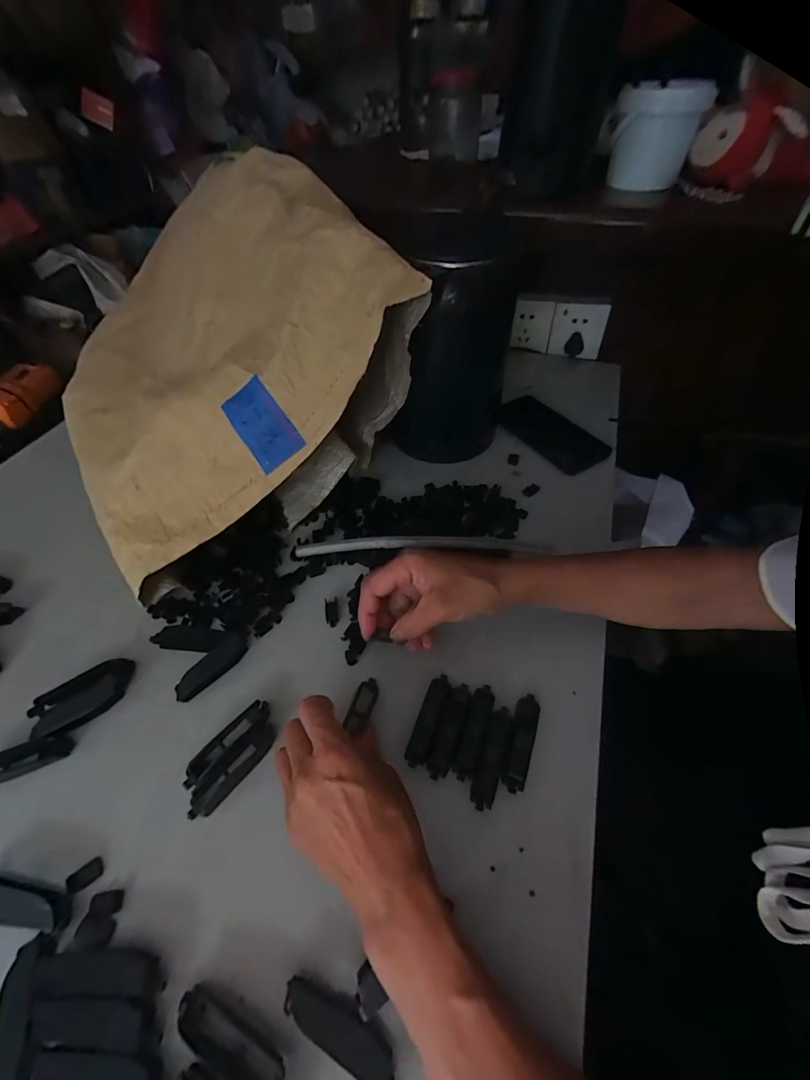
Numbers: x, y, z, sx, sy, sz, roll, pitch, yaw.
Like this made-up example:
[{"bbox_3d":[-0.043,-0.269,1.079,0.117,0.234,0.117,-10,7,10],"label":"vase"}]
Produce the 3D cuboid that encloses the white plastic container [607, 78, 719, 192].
[{"bbox_3d":[0.325,-0.519,0.548,0.101,0.107,0.087,15,52,14],"label":"white plastic container"}]

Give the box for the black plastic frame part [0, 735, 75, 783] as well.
[{"bbox_3d":[-0.301,0.172,0.323,0.072,0.019,0.018,-19,52,-13],"label":"black plastic frame part"}]

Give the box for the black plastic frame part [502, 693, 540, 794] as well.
[{"bbox_3d":[0.092,0.155,0.327,0.018,0.009,0.075,15,52,14],"label":"black plastic frame part"}]

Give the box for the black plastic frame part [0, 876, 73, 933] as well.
[{"bbox_3d":[-0.248,0.234,0.270,0.069,0.017,0.020,5,50,6],"label":"black plastic frame part"}]

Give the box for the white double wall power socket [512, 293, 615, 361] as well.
[{"bbox_3d":[0.254,-0.354,0.694,0.144,0.091,0.021,9,51,10],"label":"white double wall power socket"}]

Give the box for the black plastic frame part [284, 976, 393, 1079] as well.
[{"bbox_3d":[-0.035,0.272,0.232,0.073,0.006,0.021,22,23,14],"label":"black plastic frame part"}]

